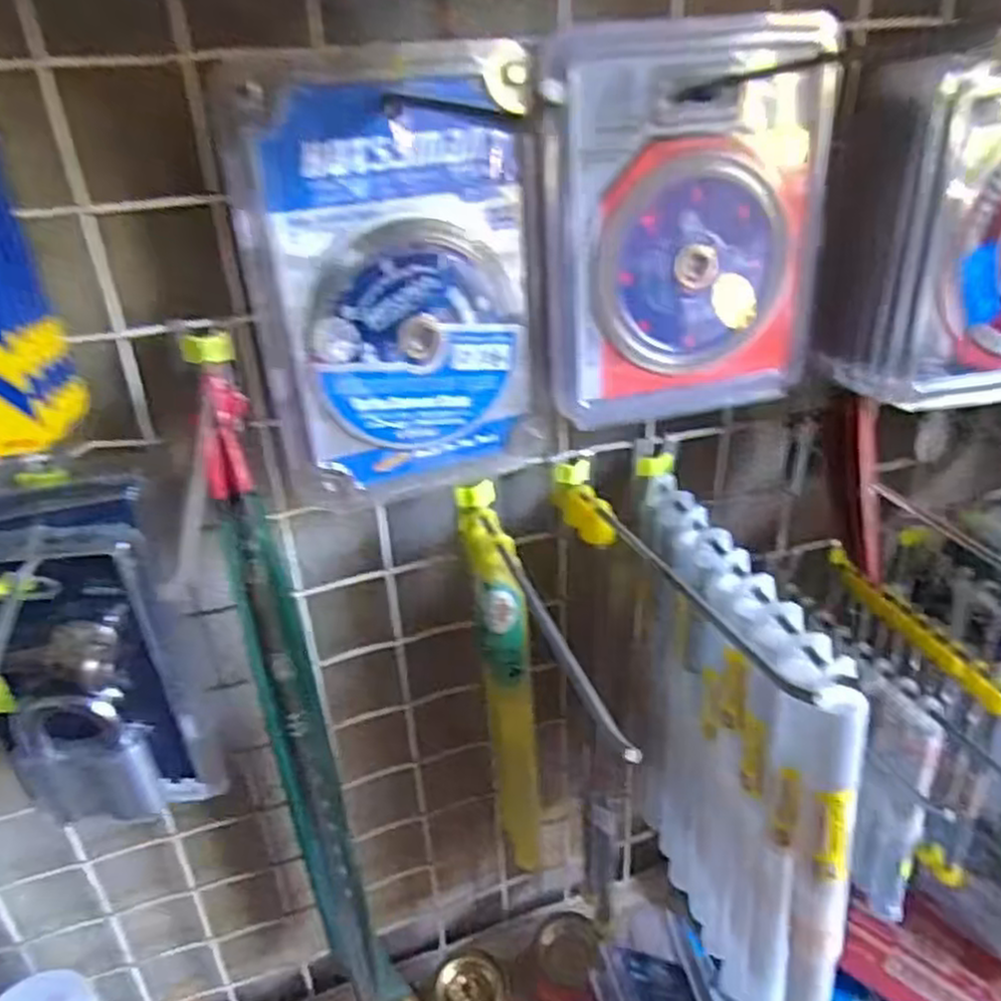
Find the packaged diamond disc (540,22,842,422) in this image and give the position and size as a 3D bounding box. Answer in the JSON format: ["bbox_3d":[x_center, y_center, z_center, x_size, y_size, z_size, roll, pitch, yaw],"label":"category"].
[{"bbox_3d":[0.093,-0.128,0.362,0.142,0.175,0.011,-9,27,-9],"label":"packaged diamond disc"}]

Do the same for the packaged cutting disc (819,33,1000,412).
[{"bbox_3d":[0.262,-0.149,0.395,0.174,0.171,0.073,-11,27,-12],"label":"packaged cutting disc"}]

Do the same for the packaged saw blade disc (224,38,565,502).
[{"bbox_3d":[-0.045,-0.095,0.353,0.129,0.198,0.031,-15,29,-20],"label":"packaged saw blade disc"}]

